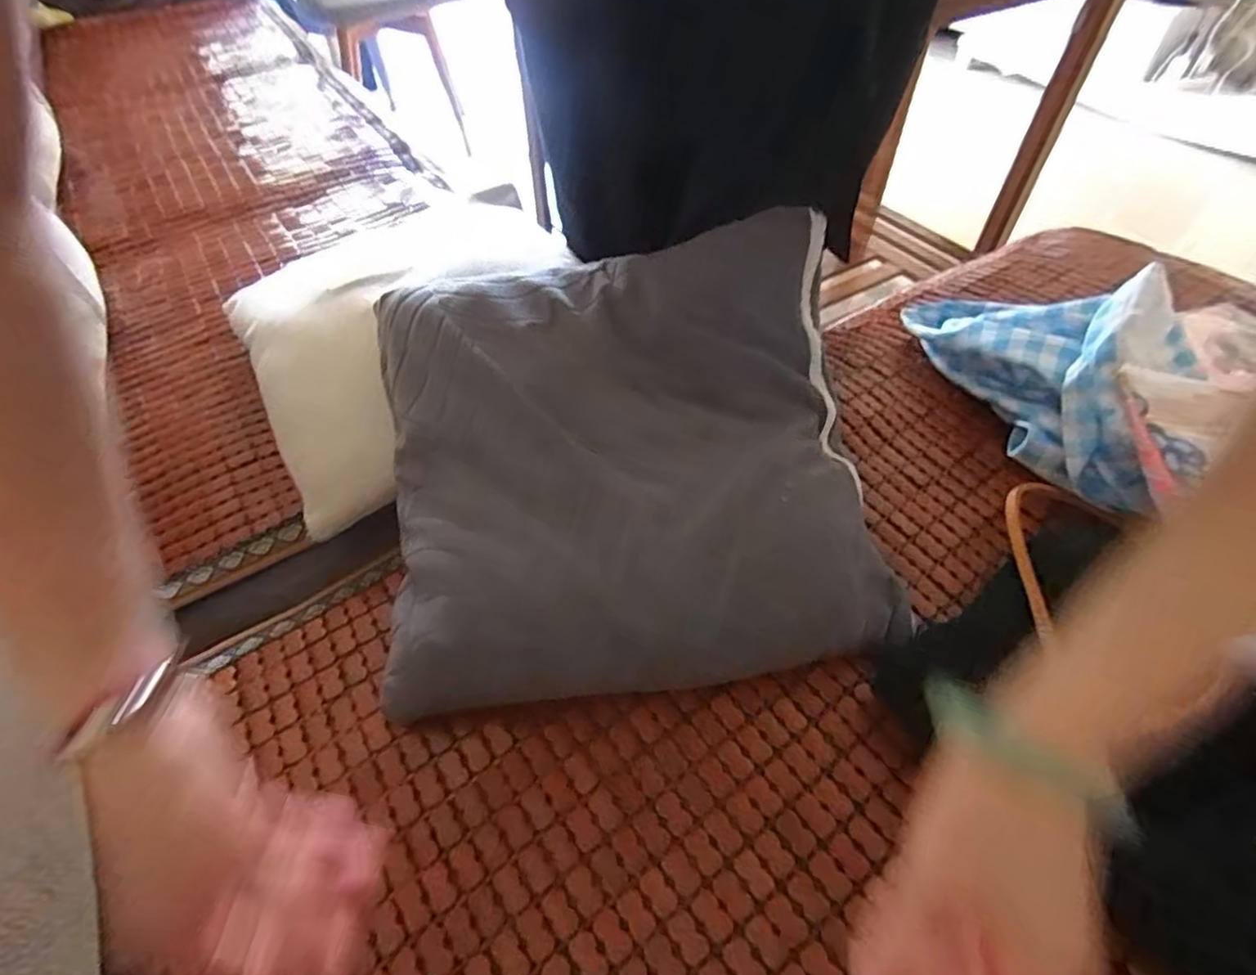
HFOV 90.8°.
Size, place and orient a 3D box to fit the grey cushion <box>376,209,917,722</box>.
[{"bbox_3d":[-0.008,-0.025,0.495,0.377,0.060,0.351,-8,75,-1],"label":"grey cushion"}]

